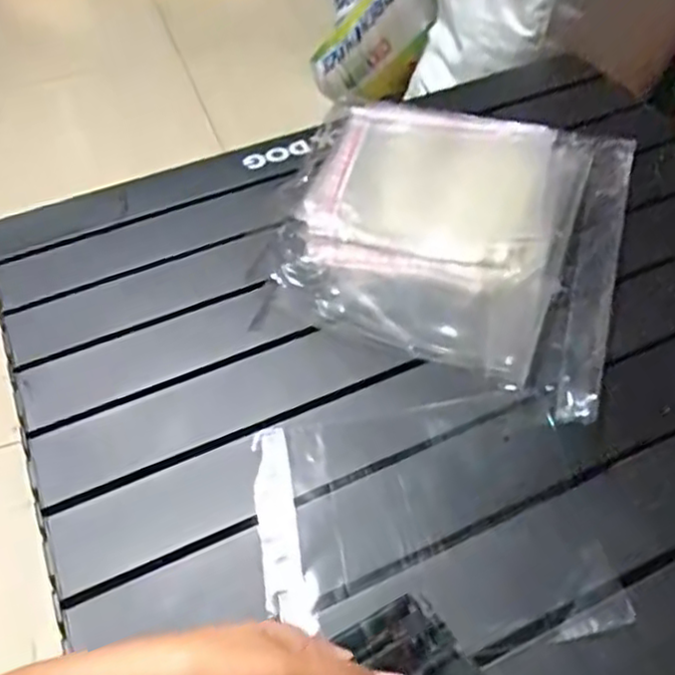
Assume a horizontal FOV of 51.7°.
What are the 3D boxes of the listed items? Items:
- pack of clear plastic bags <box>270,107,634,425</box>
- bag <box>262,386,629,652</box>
[{"bbox_3d":[0.084,-0.087,0.529,0.244,0.018,0.275,13,53,14],"label":"pack of clear plastic bags"},{"bbox_3d":[0.048,0.100,0.387,0.177,0.006,0.146,-8,49,-3],"label":"bag"}]

